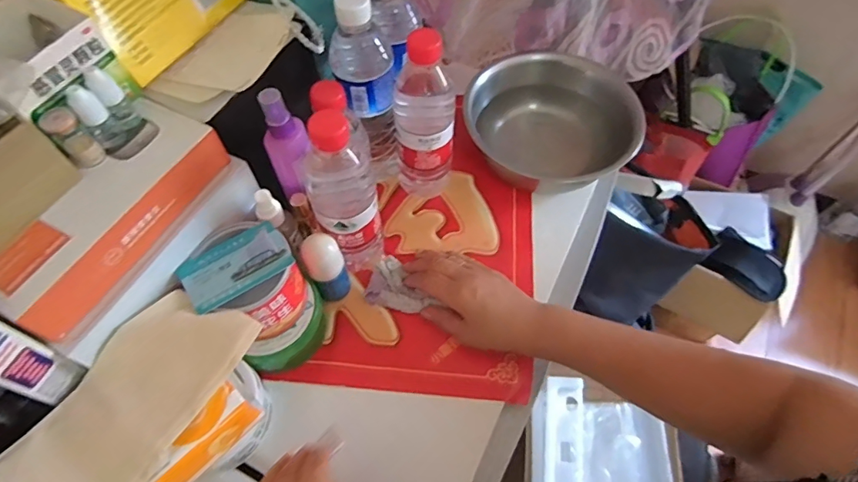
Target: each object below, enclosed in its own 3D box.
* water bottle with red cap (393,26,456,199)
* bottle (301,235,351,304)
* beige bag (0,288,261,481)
[{"bbox_3d":[-0.005,-0.124,0.508,0.062,0.207,0.053,5,60,4],"label":"water bottle with red cap"},{"bbox_3d":[-0.103,0.029,0.484,0.036,0.092,0.030,-32,64,-16],"label":"bottle"},{"bbox_3d":[-0.214,0.109,0.343,0.091,0.023,0.166,26,64,15],"label":"beige bag"}]

